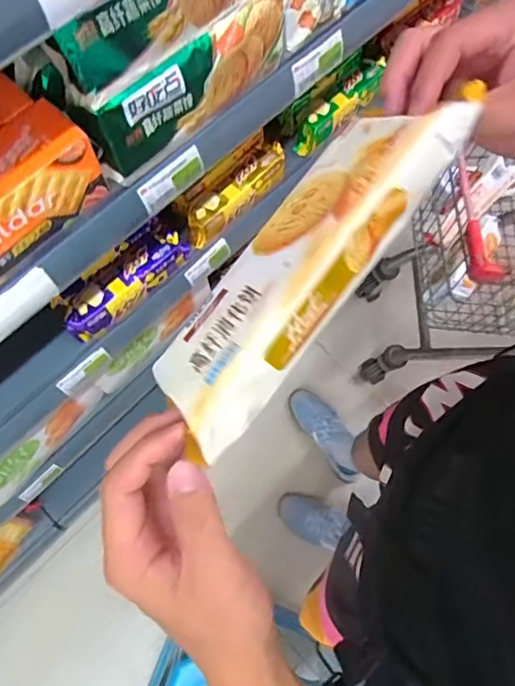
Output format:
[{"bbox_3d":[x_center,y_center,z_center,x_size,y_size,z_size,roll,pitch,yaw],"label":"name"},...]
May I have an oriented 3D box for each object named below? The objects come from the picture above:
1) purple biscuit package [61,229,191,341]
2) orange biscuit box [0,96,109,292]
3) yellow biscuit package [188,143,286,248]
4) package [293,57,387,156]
[{"bbox_3d":[-0.176,-0.082,0.711,0.053,0.043,0.196,42,77,9],"label":"purple biscuit package"},{"bbox_3d":[-0.236,-0.109,0.455,0.068,0.084,0.206,41,77,9],"label":"orange biscuit box"},{"bbox_3d":[-0.029,-0.216,0.751,0.180,0.048,0.043,-42,79,-12],"label":"yellow biscuit package"},{"bbox_3d":[0.130,-0.361,0.791,0.041,0.048,0.184,44,89,10],"label":"package"}]

